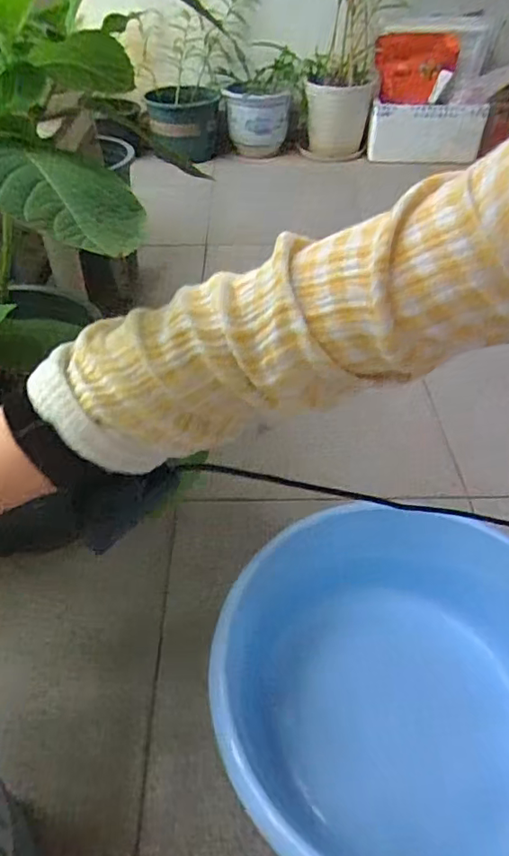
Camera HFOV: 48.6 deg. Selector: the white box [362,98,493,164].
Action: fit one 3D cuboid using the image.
[{"bbox_3d":[0.478,-0.820,1.564,0.306,0.146,0.059,-5,42,-6],"label":"white box"}]

